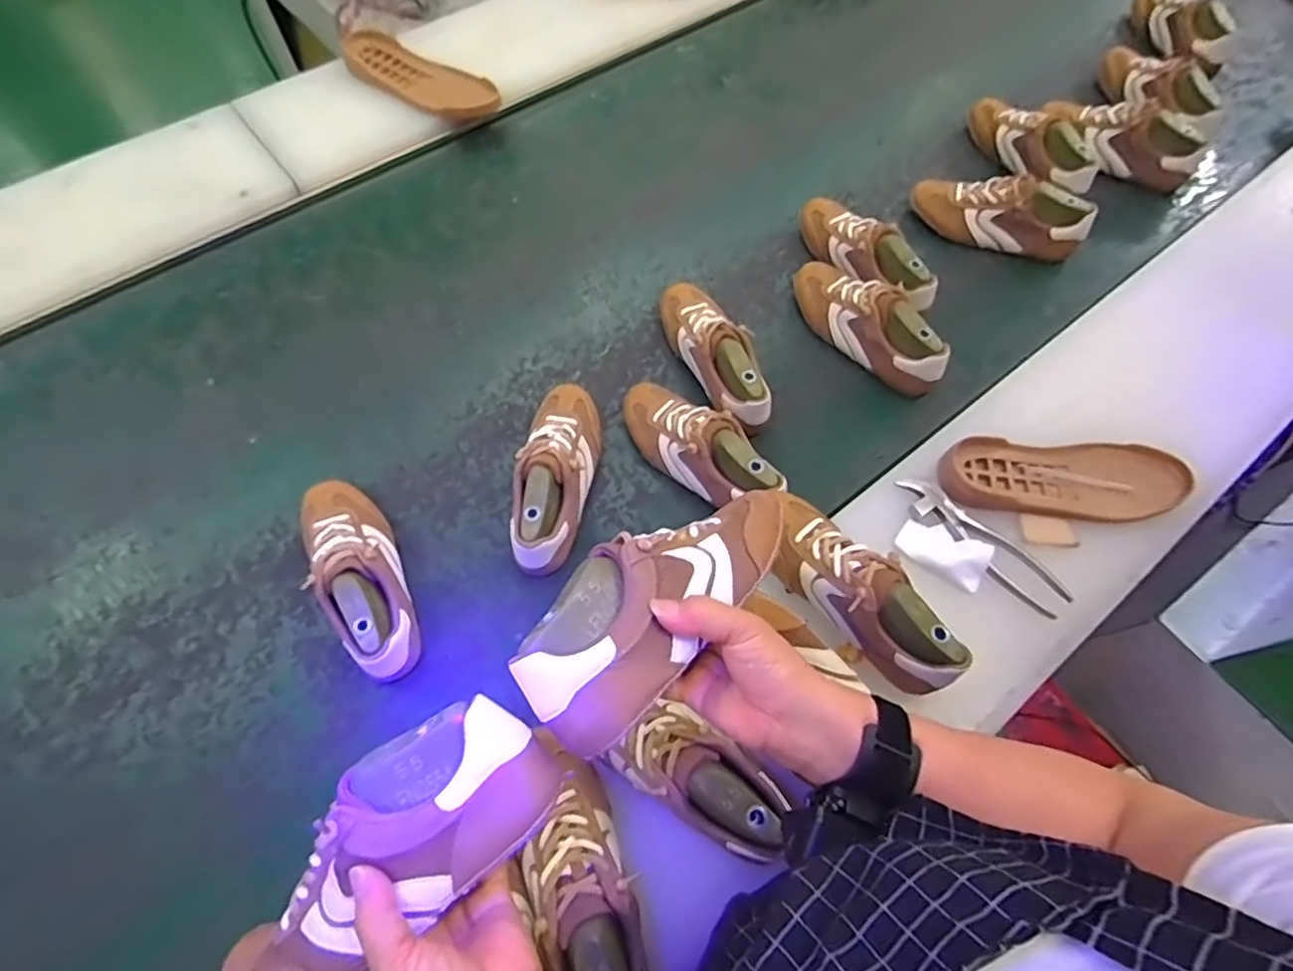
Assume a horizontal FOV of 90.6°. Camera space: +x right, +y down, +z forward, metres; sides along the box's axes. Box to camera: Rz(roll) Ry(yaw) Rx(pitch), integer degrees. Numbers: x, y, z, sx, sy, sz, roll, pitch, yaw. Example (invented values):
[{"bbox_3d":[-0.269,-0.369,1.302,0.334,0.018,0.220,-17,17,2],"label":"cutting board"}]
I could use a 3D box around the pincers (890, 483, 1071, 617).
[{"bbox_3d":[0.341,0.058,0.657,0.190,0.019,0.045,41,69,17],"label":"pincers"}]

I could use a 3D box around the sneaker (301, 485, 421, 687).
[{"bbox_3d":[-0.298,0.085,0.659,0.075,0.086,0.230,-26,67,-14],"label":"sneaker"}]

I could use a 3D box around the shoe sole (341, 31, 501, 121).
[{"bbox_3d":[-0.352,-0.647,1.010,0.264,0.028,0.117,35,68,12],"label":"shoe sole"}]

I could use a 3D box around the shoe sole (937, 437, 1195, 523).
[{"bbox_3d":[0.442,-0.009,0.683,0.255,0.023,0.093,1,64,-1],"label":"shoe sole"}]

